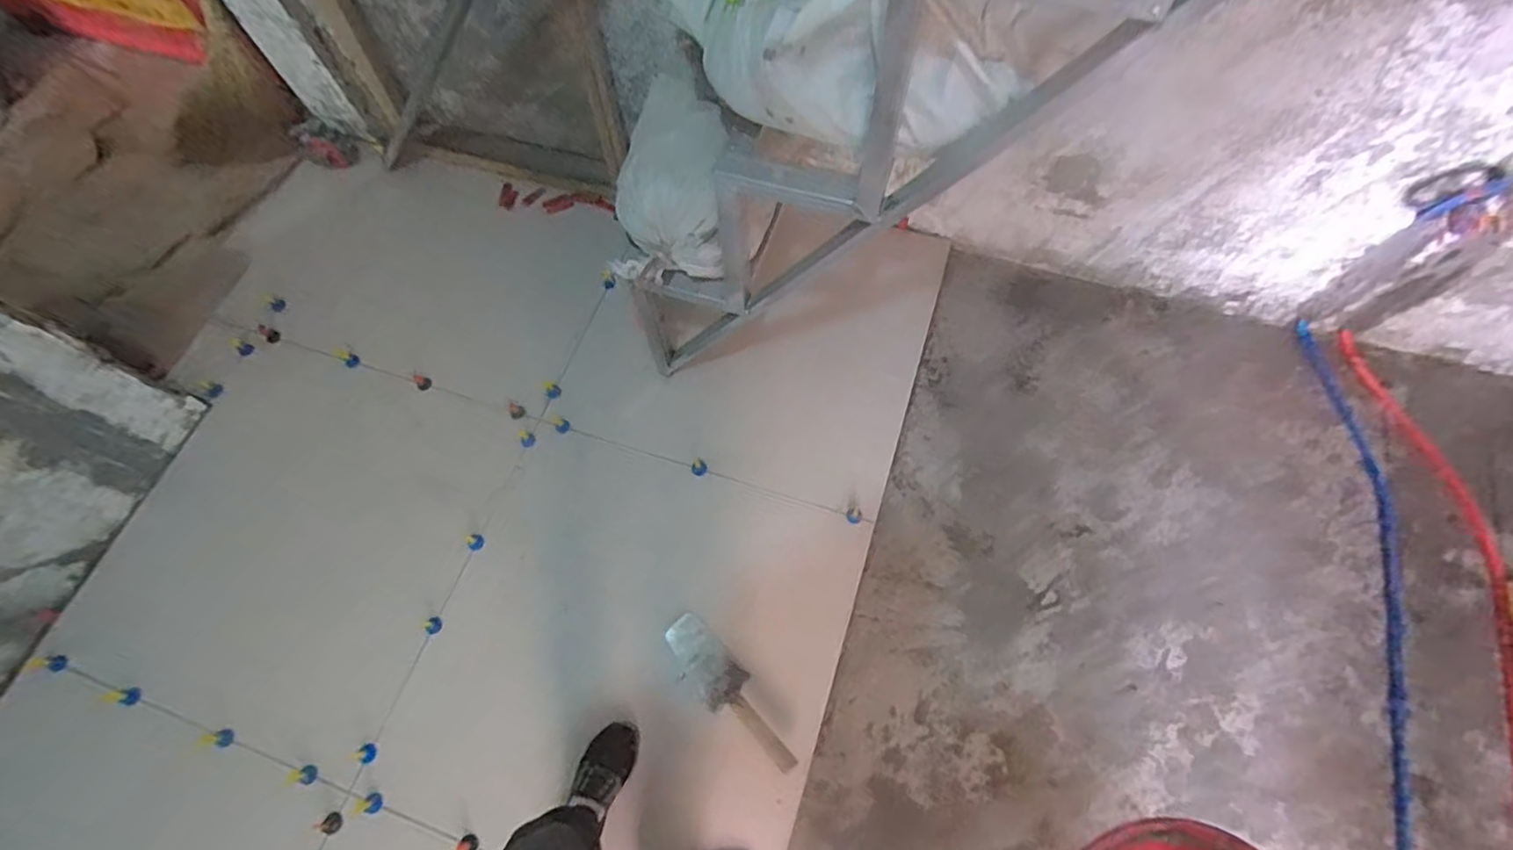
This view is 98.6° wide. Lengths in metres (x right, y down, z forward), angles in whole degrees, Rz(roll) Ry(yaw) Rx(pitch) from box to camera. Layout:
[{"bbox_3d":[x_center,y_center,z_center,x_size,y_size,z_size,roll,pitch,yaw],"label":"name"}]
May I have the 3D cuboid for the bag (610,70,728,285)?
[{"bbox_3d":[-0.136,-0.396,1.059,0.192,0.223,0.270,0,66,3],"label":"bag"}]

